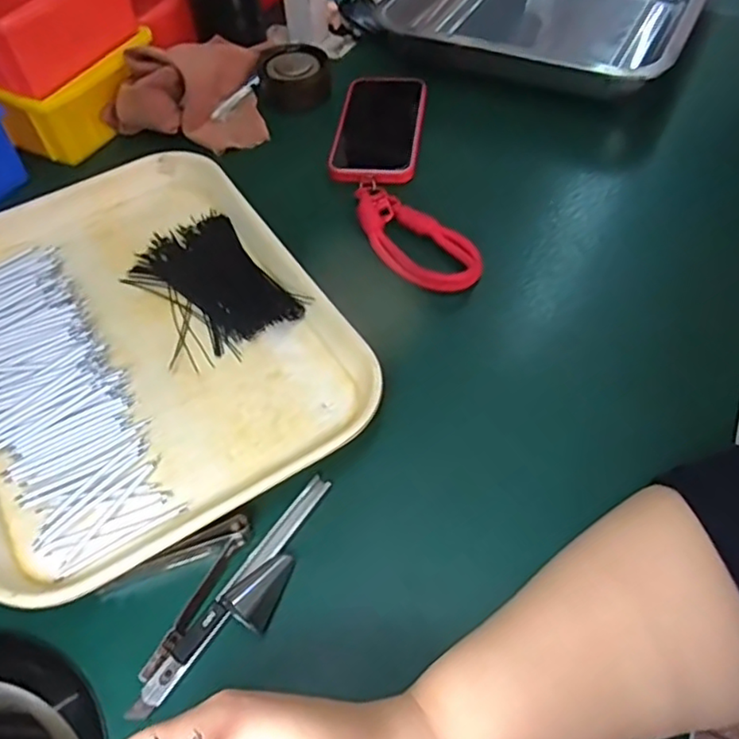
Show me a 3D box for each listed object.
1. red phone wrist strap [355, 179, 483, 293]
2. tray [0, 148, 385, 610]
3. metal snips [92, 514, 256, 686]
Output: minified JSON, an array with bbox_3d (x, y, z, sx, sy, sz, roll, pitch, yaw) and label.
[{"bbox_3d":[0.024,-0.096,0.439,0.051,0.009,0.126,-35,60,-22],"label":"red phone wrist strap"},{"bbox_3d":[-0.154,-0.028,0.396,0.223,0.022,0.299,-28,57,-18],"label":"tray"},{"bbox_3d":[-0.089,0.098,0.301,0.074,0.011,0.052,-37,60,-23],"label":"metal snips"}]

